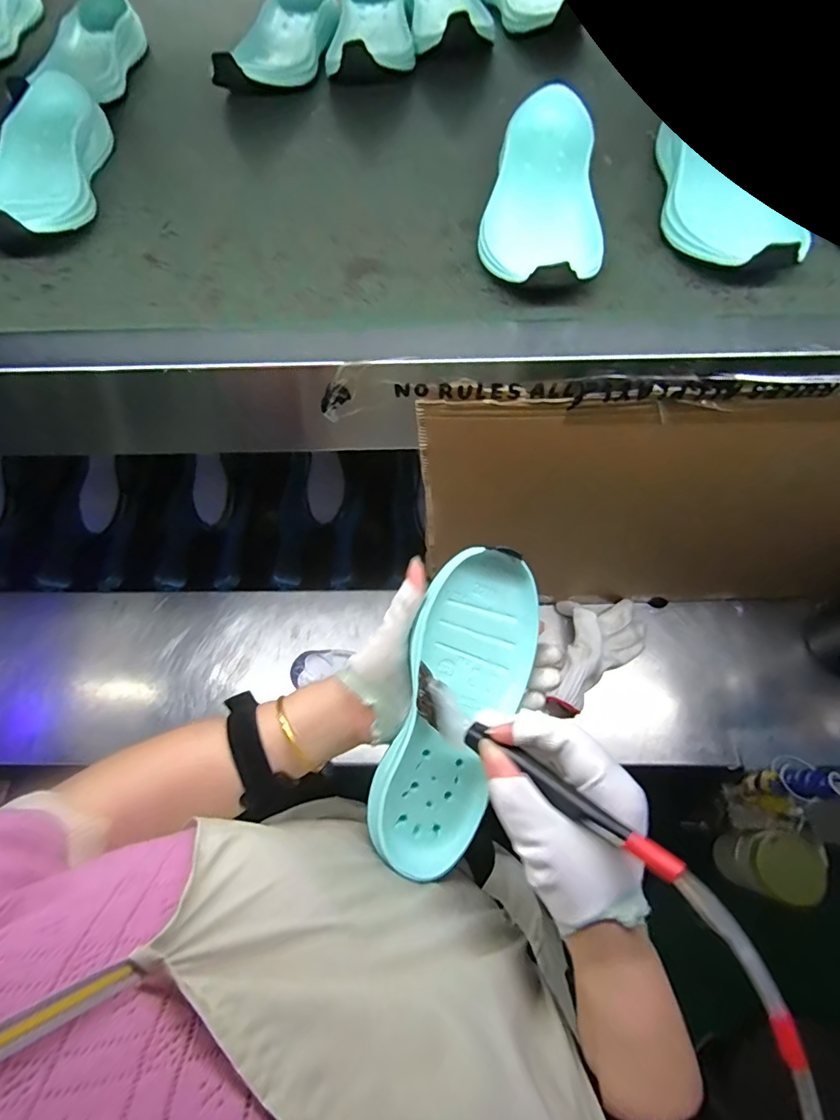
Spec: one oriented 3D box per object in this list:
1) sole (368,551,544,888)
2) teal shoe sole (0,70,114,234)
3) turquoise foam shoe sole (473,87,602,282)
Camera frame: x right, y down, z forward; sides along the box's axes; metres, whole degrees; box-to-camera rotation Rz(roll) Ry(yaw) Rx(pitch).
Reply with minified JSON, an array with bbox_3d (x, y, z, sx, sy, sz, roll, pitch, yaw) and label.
[{"bbox_3d":[0.023,0.100,0.336,0.086,0.033,0.210,20,85,-11],"label":"sole"},{"bbox_3d":[-0.332,-0.343,0.427,0.090,0.046,0.213,-4,64,-2],"label":"teal shoe sole"},{"bbox_3d":[0.095,-0.284,0.380,0.090,0.048,0.203,5,64,2],"label":"turquoise foam shoe sole"}]

